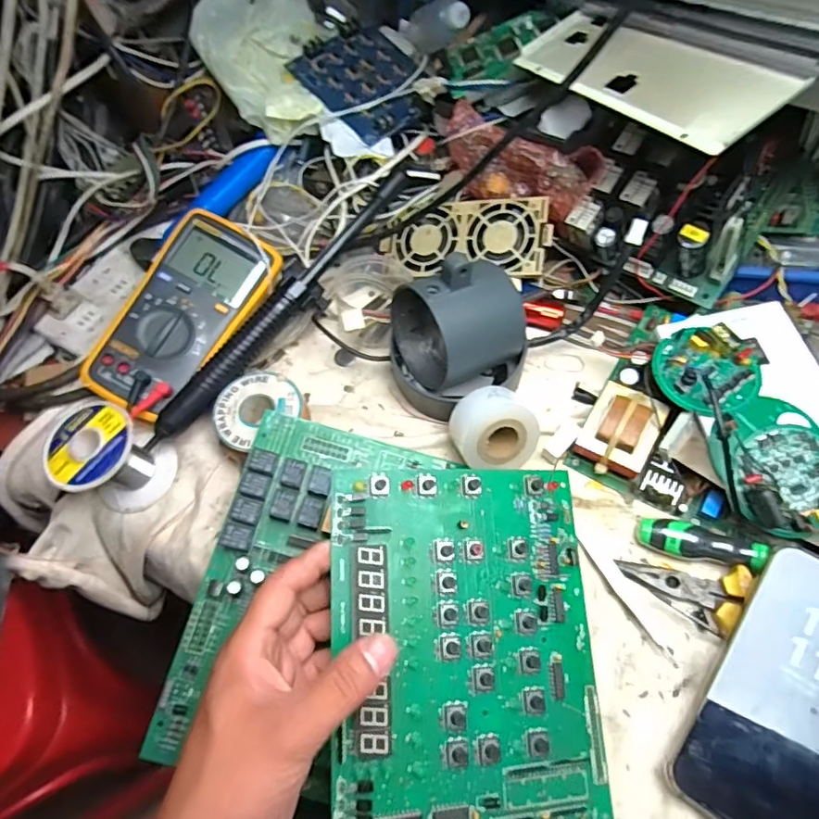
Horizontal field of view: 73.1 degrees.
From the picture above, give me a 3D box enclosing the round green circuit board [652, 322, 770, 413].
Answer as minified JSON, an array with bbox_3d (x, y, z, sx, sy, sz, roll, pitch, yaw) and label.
[{"bbox_3d":[0.215,-0.029,0.389,0.076,0.019,0.060,0,64,3],"label":"round green circuit board"}]

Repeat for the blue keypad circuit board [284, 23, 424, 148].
[{"bbox_3d":[-0.038,-0.316,0.529,0.103,0.011,0.117,-40,80,-17],"label":"blue keypad circuit board"}]

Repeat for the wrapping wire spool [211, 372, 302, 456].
[{"bbox_3d":[-0.120,-0.001,0.432,0.067,0.016,0.057,-34,67,-13],"label":"wrapping wire spool"}]

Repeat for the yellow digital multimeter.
[{"bbox_3d":[-0.185,-0.079,0.455,0.091,0.041,0.175,21,67,13],"label":"yellow digital multimeter"}]

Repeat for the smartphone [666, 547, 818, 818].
[{"bbox_3d":[0.222,0.167,0.319,0.081,0.008,0.160,30,77,22],"label":"smartphone"}]

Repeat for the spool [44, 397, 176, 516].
[{"bbox_3d":[-0.221,0.037,0.407,0.059,0.064,0.061,26,68,15],"label":"spool"}]

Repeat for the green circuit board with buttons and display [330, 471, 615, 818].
[{"bbox_3d":[0.039,0.144,0.319,0.164,0.010,0.215,2,73,-14],"label":"green circuit board with buttons and display"}]

